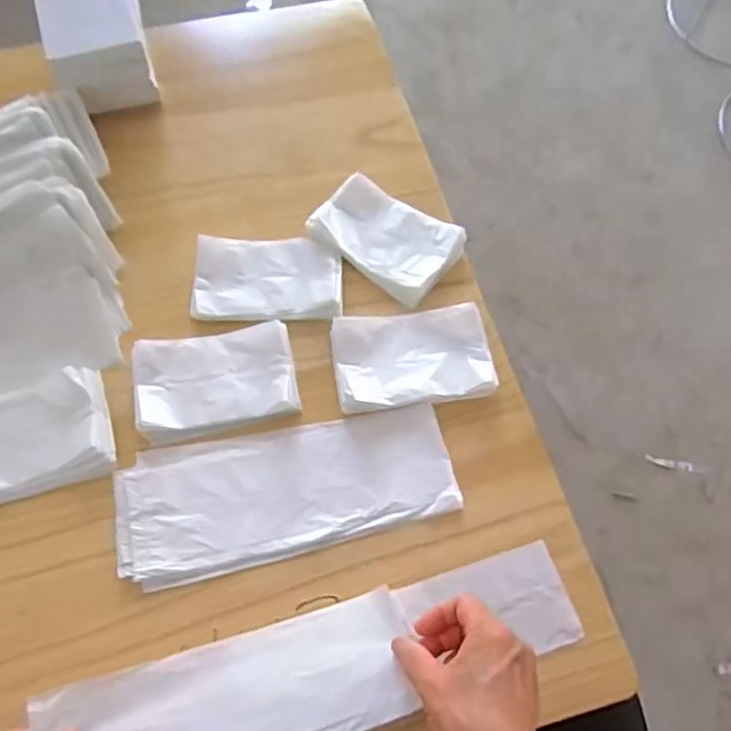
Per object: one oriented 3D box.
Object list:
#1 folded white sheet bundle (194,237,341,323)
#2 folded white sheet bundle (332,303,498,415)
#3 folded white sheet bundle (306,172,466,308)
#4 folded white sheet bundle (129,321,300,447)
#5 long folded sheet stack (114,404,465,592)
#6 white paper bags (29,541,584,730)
[{"bbox_3d":[-0.087,-0.078,0.593,0.128,0.023,0.088,2,65,0],"label":"folded white sheet bundle"},{"bbox_3d":[0.041,-0.008,0.559,0.131,0.016,0.082,-6,65,-4],"label":"folded white sheet bundle"},{"bbox_3d":[0.019,-0.120,0.616,0.128,0.031,0.089,32,68,13],"label":"folded white sheet bundle"},{"bbox_3d":[-0.124,0.013,0.547,0.129,0.016,0.083,-9,66,-5],"label":"folded white sheet bundle"},{"bbox_3d":[-0.062,0.093,0.521,0.257,0.013,0.104,-13,66,-7],"label":"long folded sheet stack"},{"bbox_3d":[-0.024,0.207,0.452,0.353,0.034,0.083,-15,68,-15],"label":"white paper bags"}]

